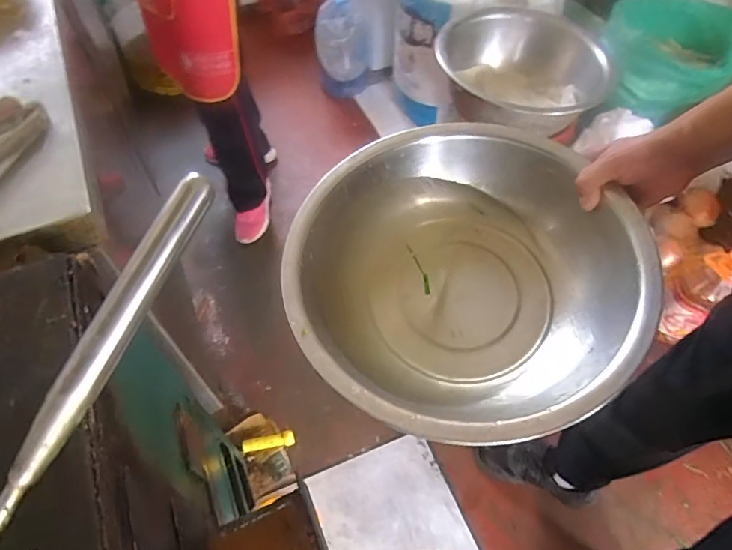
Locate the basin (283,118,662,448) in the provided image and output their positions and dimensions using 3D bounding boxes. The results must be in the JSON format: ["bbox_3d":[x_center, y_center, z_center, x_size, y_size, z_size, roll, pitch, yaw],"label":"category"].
[{"bbox_3d":[0.092,-0.002,0.490,0.326,0.112,0.328,1,55,-2],"label":"basin"}]

